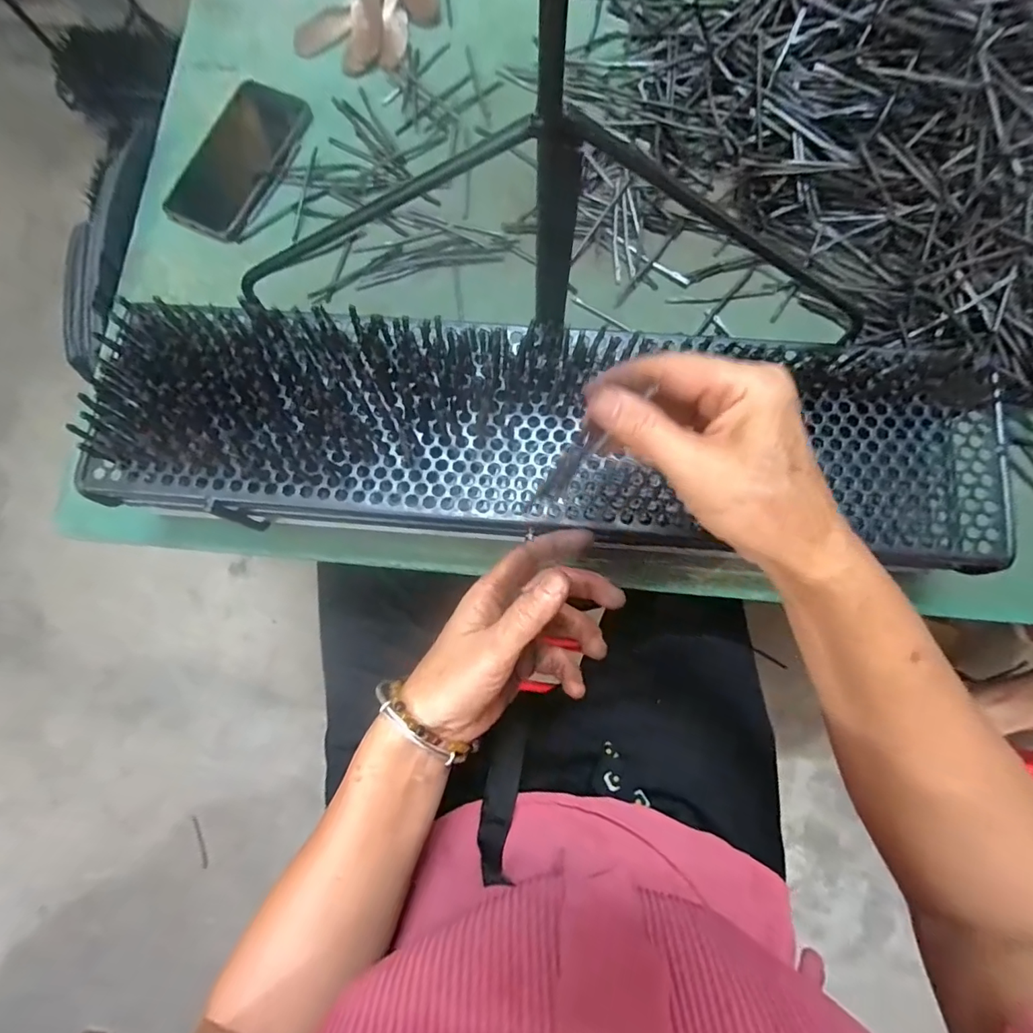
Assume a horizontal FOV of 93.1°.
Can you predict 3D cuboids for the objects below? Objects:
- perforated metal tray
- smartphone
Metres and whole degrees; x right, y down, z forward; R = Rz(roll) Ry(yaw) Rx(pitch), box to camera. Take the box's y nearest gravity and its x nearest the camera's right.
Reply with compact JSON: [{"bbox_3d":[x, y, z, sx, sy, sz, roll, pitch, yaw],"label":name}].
[{"bbox_3d":[0.020,-0.057,0.313,0.579,0.040,0.145,6,79,2],"label":"perforated metal tray"},{"bbox_3d":[-0.263,-0.343,0.466,0.089,0.007,0.167,21,80,5],"label":"smartphone"}]

